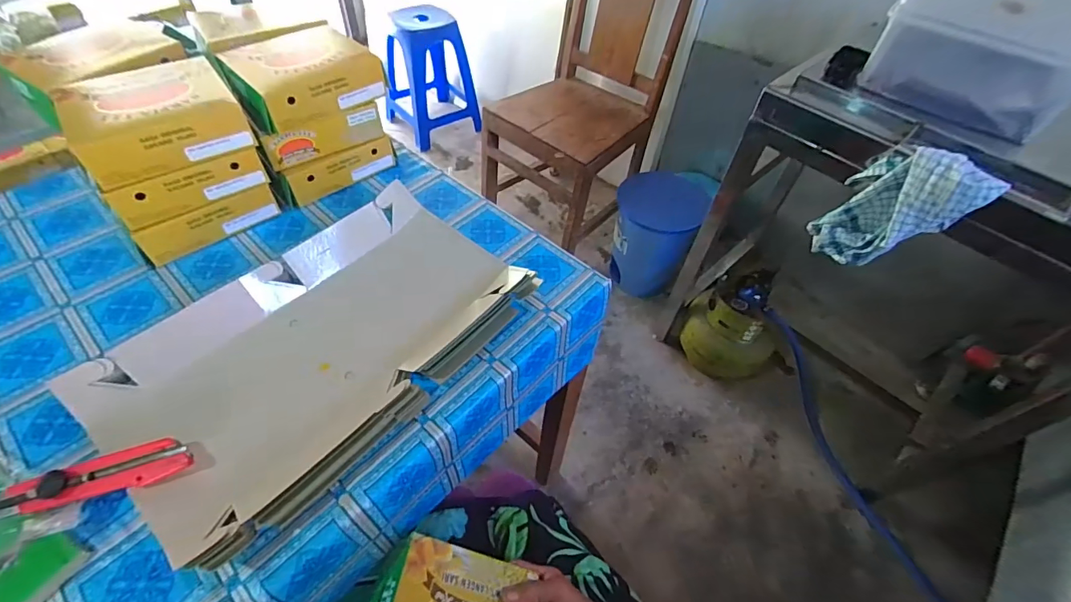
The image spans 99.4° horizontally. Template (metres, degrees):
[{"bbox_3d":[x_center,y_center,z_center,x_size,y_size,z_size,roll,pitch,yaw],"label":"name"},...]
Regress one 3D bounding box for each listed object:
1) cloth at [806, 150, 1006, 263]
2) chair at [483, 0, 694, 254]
[{"bbox_3d":[0.575,-0.144,0.736,0.076,0.205,0.169,-25,57,-22],"label":"cloth"},{"bbox_3d":[0.132,-0.660,1.465,0.447,0.709,0.533,32,56,20],"label":"chair"}]

